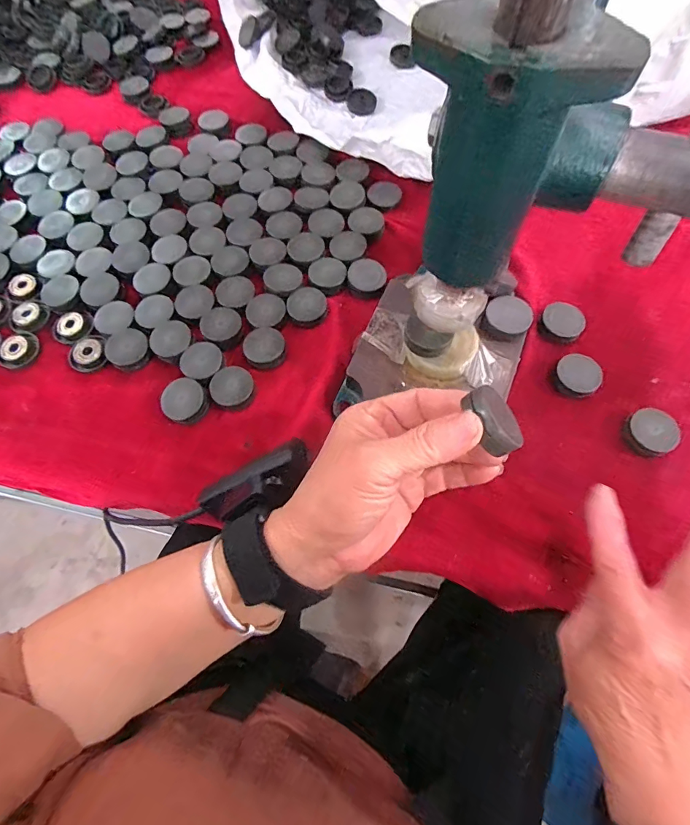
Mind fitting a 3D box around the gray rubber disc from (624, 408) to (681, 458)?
[{"bbox_3d":[0.217,0.015,0.298,0.031,0.012,0.033,0,65,0],"label":"gray rubber disc"}]

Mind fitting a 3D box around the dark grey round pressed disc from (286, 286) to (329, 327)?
[{"bbox_3d":[-0.031,-0.088,0.348,0.033,0.004,0.036,0,65,0],"label":"dark grey round pressed disc"}]

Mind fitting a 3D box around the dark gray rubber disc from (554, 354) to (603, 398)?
[{"bbox_3d":[0.176,-0.027,0.316,0.030,0.013,0.029,0,65,0],"label":"dark gray rubber disc"}]

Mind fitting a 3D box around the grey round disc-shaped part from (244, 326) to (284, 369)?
[{"bbox_3d":[-0.064,-0.053,0.333,0.031,0.004,0.036,-5,65,-2],"label":"grey round disc-shaped part"}]

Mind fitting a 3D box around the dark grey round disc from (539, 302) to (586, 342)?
[{"bbox_3d":[0.174,-0.072,0.338,0.032,0.011,0.032,0,65,0],"label":"dark grey round disc"}]

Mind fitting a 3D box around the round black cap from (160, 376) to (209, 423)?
[{"bbox_3d":[-0.120,-0.009,0.315,0.034,0.006,0.032,0,65,0],"label":"round black cap"}]

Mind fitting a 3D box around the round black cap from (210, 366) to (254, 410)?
[{"bbox_3d":[-0.086,-0.019,0.322,0.032,0.007,0.034,0,65,0],"label":"round black cap"}]

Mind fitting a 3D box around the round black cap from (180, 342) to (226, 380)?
[{"bbox_3d":[-0.112,-0.041,0.327,0.033,0.004,0.032,0,65,0],"label":"round black cap"}]

